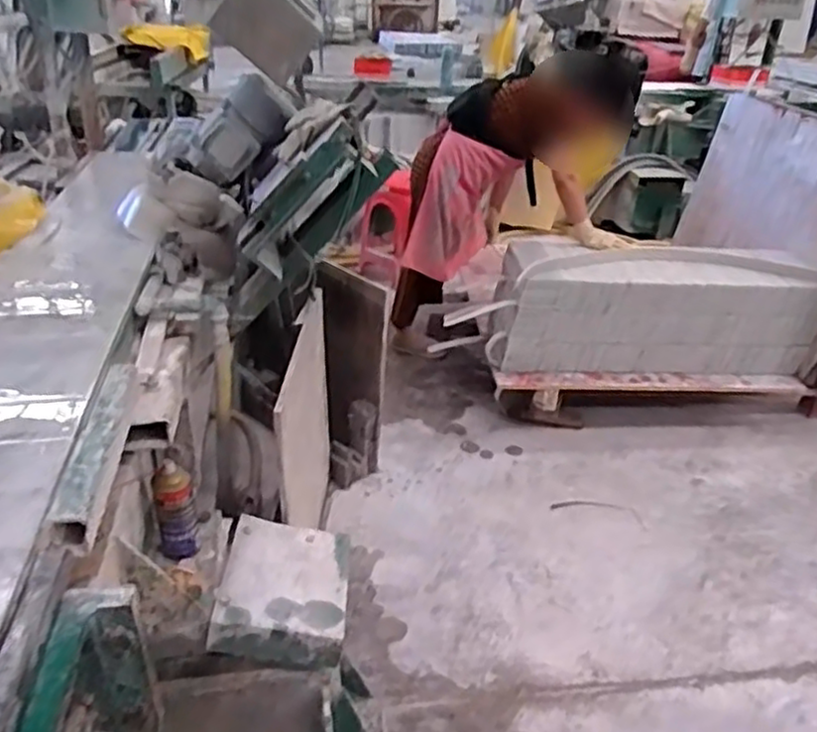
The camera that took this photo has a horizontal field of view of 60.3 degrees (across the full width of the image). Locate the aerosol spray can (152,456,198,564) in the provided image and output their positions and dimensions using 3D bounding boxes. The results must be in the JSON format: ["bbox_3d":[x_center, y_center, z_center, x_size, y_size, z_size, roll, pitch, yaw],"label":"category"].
[{"bbox_3d":[-0.394,0.247,1.195,0.063,0.169,0.050,-6,31,-15],"label":"aerosol spray can"}]

